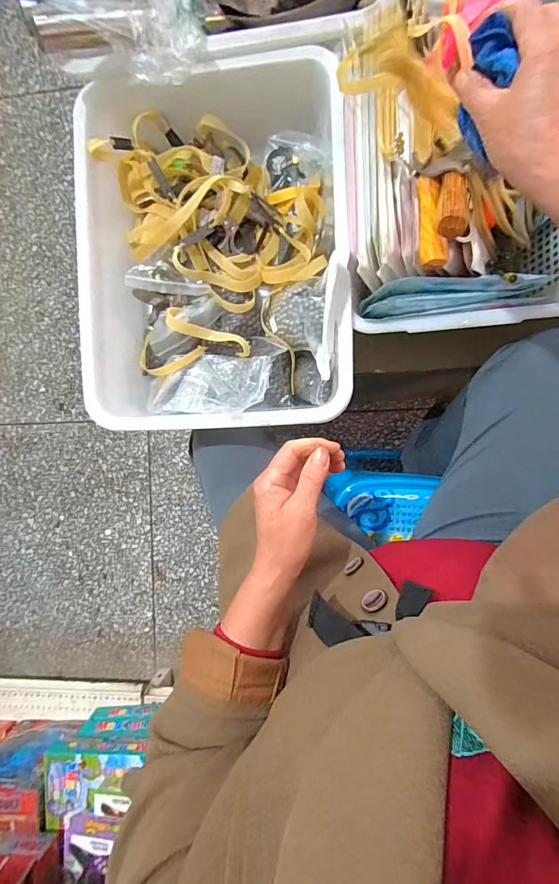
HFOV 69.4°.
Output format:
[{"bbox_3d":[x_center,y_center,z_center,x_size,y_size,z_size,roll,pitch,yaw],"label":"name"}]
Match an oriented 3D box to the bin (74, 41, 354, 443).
[{"bbox_3d":[-0.088,-0.251,0.555,0.353,0.121,0.465,-3,89,6],"label":"bin"}]

